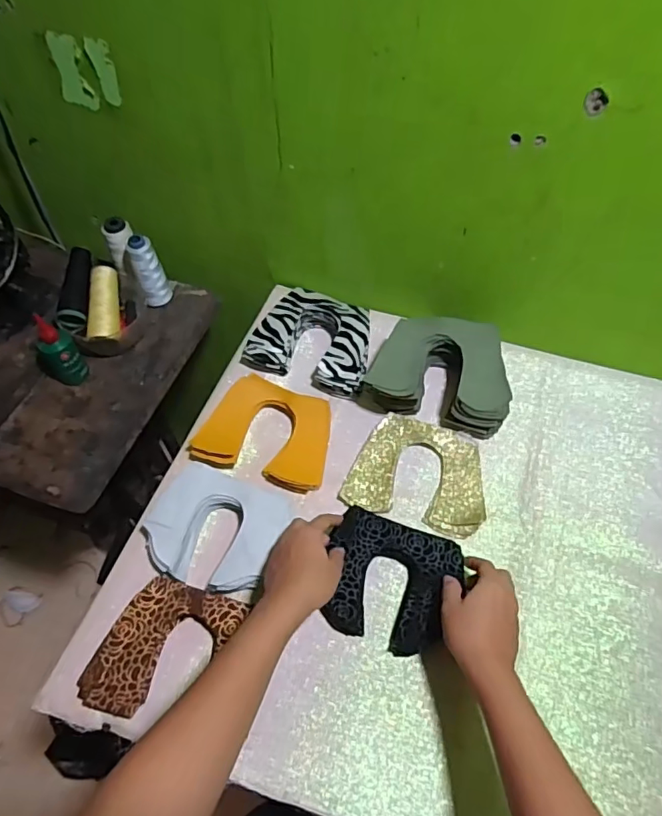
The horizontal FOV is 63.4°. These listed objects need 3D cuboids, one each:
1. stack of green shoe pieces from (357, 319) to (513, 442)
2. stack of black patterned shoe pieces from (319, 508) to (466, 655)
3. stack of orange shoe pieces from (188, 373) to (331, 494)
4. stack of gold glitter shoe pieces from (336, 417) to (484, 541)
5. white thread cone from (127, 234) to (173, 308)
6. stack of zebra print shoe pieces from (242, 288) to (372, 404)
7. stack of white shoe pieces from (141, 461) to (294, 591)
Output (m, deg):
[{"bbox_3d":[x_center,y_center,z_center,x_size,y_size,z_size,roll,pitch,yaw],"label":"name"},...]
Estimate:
[{"bbox_3d":[0.138,-0.047,0.688,0.177,0.075,0.135,13,58,9],"label":"stack of green shoe pieces"},{"bbox_3d":[0.063,0.187,0.574,0.131,0.031,0.122,17,59,11],"label":"stack of black patterned shoe pieces"},{"bbox_3d":[-0.081,0.027,0.667,0.158,0.031,0.120,11,58,8],"label":"stack of orange shoe pieces"},{"bbox_3d":[0.108,0.077,0.651,0.161,0.010,0.129,16,59,10],"label":"stack of gold glitter shoe pieces"},{"bbox_3d":[-0.266,-0.200,0.789,0.041,0.109,0.039,-19,59,-11],"label":"white thread cone"},{"bbox_3d":[-0.020,-0.093,0.742,0.159,0.051,0.132,18,59,12],"label":"stack of zebra print shoe pieces"},{"bbox_3d":[-0.127,0.136,0.598,0.149,0.035,0.122,16,59,11],"label":"stack of white shoe pieces"}]

